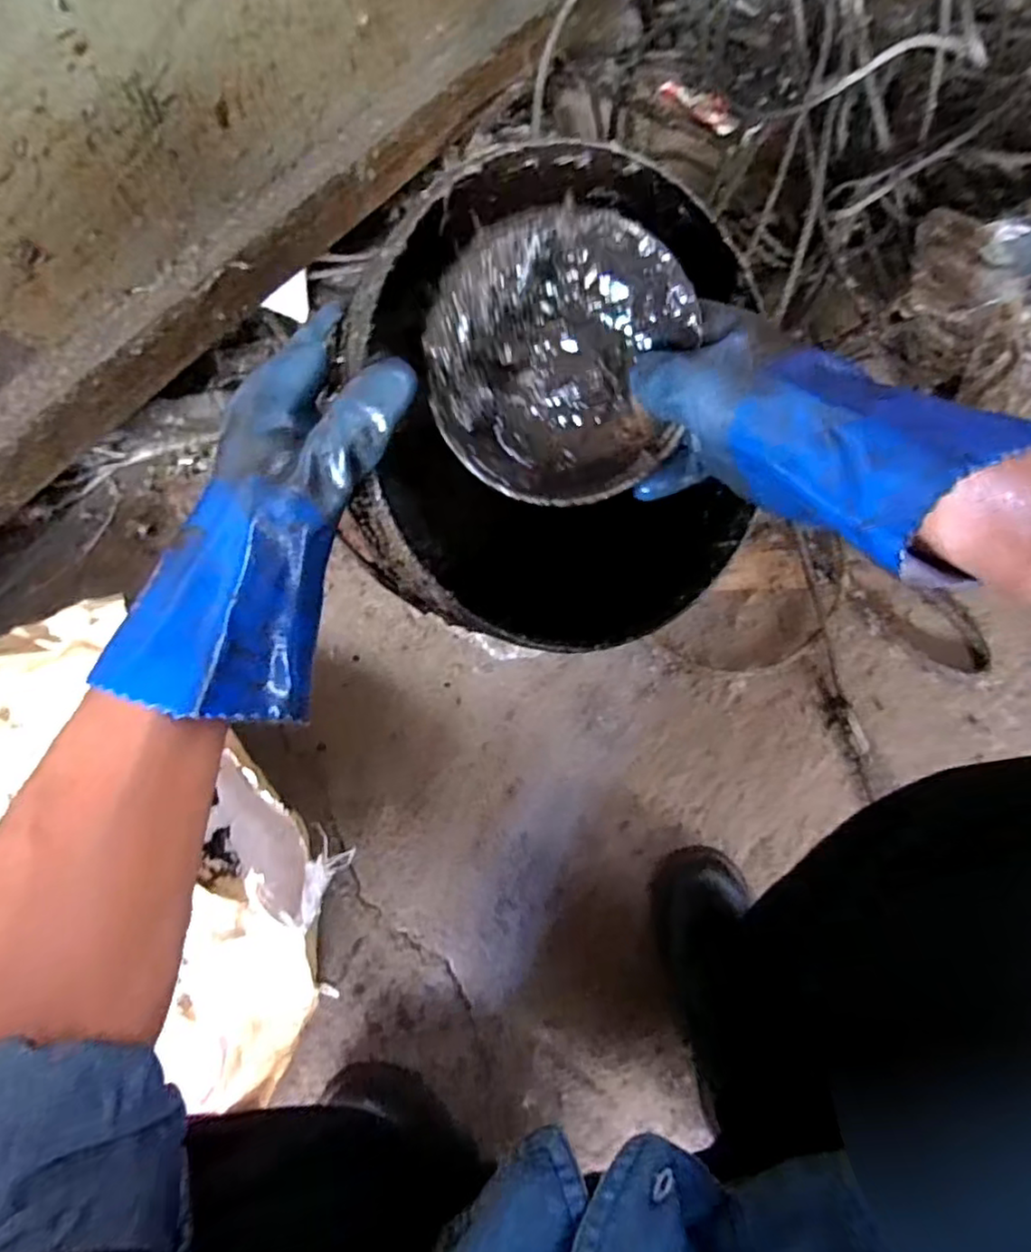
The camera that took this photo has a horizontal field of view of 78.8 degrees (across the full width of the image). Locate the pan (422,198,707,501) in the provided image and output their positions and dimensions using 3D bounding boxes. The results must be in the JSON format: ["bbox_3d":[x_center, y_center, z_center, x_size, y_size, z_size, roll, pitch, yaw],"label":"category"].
[{"bbox_3d":[0.025,-0.144,0.353,0.145,0.049,0.145,0,104,1],"label":"pan"}]

